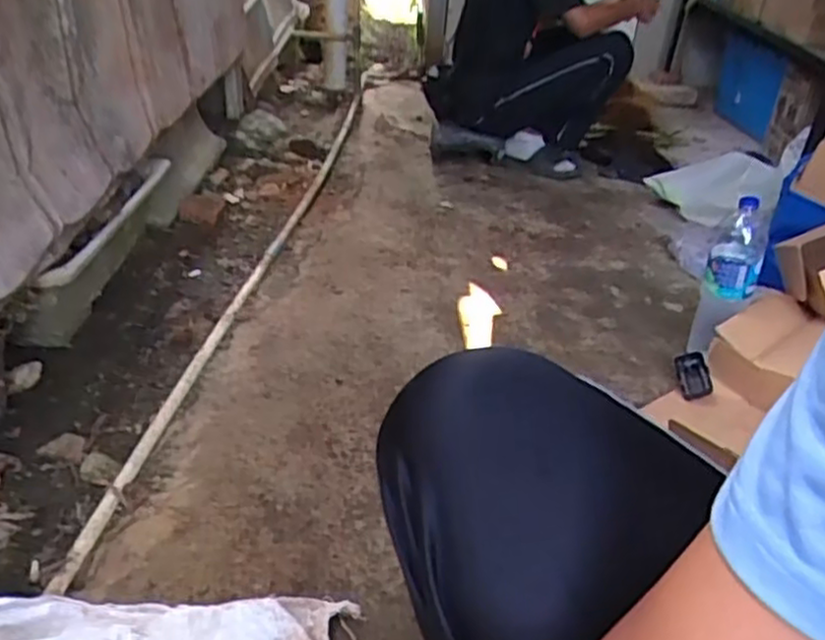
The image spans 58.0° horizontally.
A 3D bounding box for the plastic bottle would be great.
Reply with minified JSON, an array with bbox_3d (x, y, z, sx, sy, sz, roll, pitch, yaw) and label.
[{"bbox_3d":[0.544,-0.117,1.234,0.082,0.159,0.074,19,34,22],"label":"plastic bottle"}]

